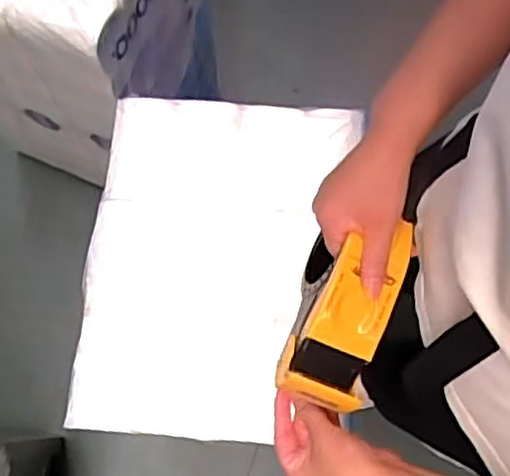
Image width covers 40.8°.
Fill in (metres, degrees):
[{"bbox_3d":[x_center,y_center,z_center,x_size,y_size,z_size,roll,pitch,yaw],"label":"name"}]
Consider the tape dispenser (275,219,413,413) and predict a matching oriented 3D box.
[{"bbox_3d":[0.071,0.061,0.563,0.078,0.069,0.149,16,76,5],"label":"tape dispenser"}]

